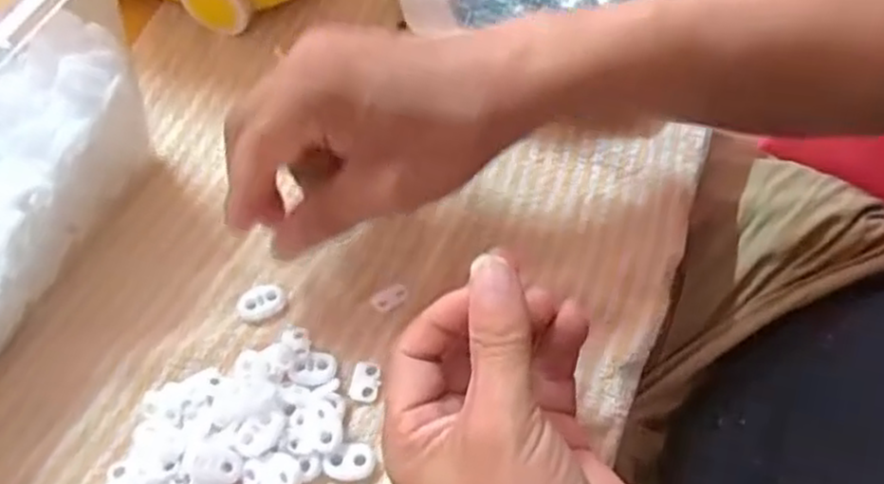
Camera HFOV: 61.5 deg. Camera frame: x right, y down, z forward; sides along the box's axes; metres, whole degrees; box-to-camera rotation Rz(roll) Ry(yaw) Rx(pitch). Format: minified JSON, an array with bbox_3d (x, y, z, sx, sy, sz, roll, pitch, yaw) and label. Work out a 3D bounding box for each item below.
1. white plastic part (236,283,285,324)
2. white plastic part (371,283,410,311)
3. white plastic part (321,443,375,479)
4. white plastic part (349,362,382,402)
[{"bbox_3d":[-0.085,0.028,0.350,0.022,0.006,0.016,-17,63,-10],"label":"white plastic part"},{"bbox_3d":[-0.025,0.026,0.352,0.019,0.004,0.011,-31,67,-17],"label":"white plastic part"},{"bbox_3d":[-0.039,0.093,0.316,0.022,0.006,0.014,-9,62,-6],"label":"white plastic part"},{"bbox_3d":[-0.034,0.063,0.335,0.013,0.004,0.018,13,62,5],"label":"white plastic part"}]

